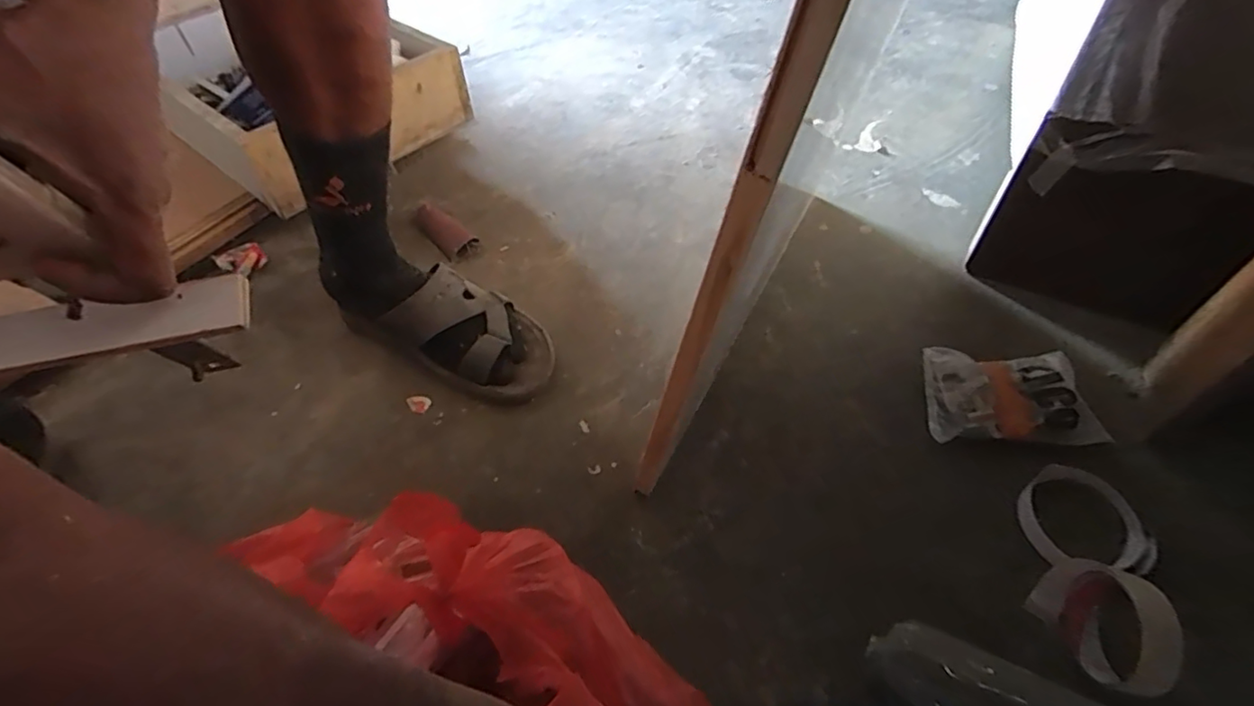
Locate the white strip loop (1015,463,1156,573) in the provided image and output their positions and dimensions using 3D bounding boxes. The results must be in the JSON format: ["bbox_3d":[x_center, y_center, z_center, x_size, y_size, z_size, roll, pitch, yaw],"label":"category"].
[{"bbox_3d":[0.399,0.140,0.514,0.101,0.017,0.095,-2,49,-1],"label":"white strip loop"}]

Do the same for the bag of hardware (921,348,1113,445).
[{"bbox_3d":[0.385,0.042,0.585,0.153,0.032,0.102,4,49,5],"label":"bag of hardware"}]

